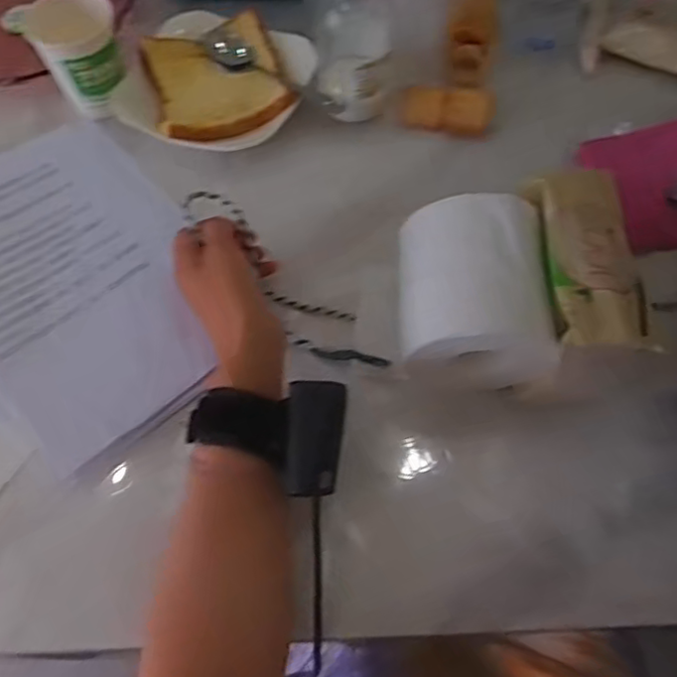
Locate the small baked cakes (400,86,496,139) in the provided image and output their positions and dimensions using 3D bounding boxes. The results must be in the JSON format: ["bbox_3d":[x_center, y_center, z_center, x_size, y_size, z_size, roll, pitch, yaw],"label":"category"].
[{"bbox_3d":[0.101,-0.211,0.588,0.085,0.024,0.042,8,63,5],"label":"small baked cakes"}]

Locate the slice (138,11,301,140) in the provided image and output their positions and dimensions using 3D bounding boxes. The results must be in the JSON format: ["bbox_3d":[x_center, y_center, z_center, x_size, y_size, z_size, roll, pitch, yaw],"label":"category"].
[{"bbox_3d":[-0.111,-0.240,0.579,0.118,0.016,0.135,-20,64,-10],"label":"slice"}]

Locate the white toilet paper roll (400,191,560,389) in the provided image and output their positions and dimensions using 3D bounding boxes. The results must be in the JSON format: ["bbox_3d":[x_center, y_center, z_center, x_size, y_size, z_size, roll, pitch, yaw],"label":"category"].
[{"bbox_3d":[0.088,-0.027,0.435,0.087,0.091,0.113,-1,62,0],"label":"white toilet paper roll"}]

